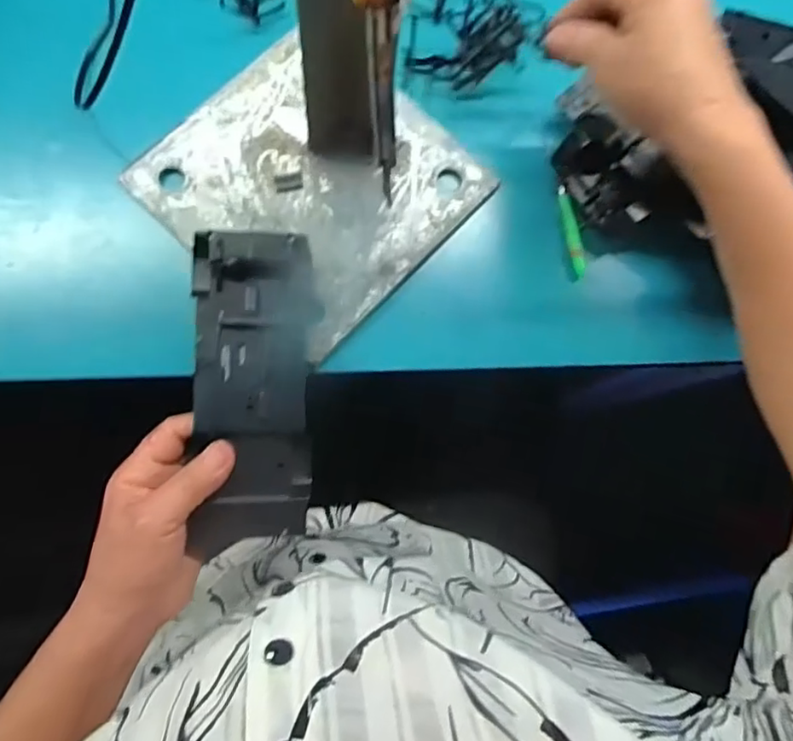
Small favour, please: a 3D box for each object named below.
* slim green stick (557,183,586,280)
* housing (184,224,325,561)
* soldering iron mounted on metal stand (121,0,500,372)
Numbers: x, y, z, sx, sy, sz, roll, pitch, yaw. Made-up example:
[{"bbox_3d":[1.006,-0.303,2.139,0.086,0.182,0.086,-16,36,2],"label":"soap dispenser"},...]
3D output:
[{"bbox_3d":[0.129,-0.103,0.453,0.010,0.010,0.069,-14,81,-7],"label":"slim green stick"},{"bbox_3d":[-0.092,0.012,0.394,0.074,0.029,0.199,0,87,-5],"label":"housing"},{"bbox_3d":[-0.050,-0.159,0.320,0.196,0.259,0.191,43,79,4],"label":"soldering iron mounted on metal stand"}]

